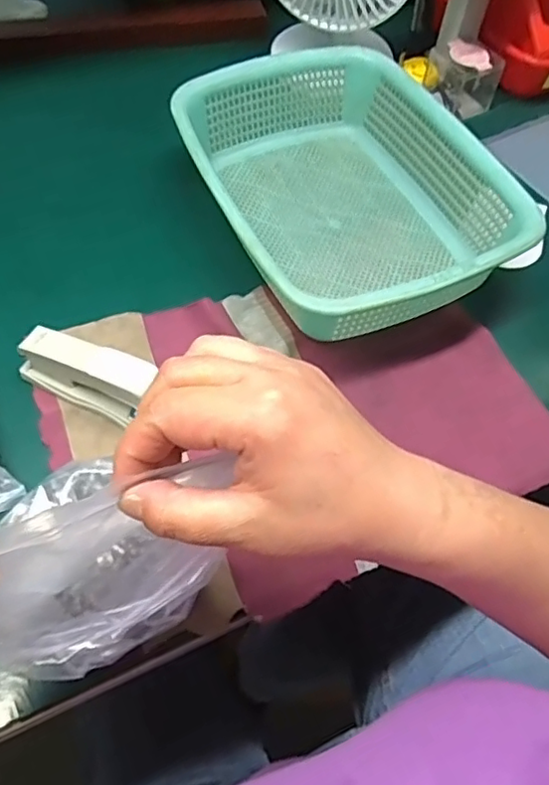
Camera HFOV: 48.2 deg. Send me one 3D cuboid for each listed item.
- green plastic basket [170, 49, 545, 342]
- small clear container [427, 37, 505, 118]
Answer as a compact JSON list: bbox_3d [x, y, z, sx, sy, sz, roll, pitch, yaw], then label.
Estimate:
[{"bbox_3d":[0.055,-0.172,0.527,0.224,0.077,0.298,-21,61,-15],"label":"green plastic basket"},{"bbox_3d":[0.201,-0.336,0.656,0.052,0.059,0.062,-23,62,-16],"label":"small clear container"}]

